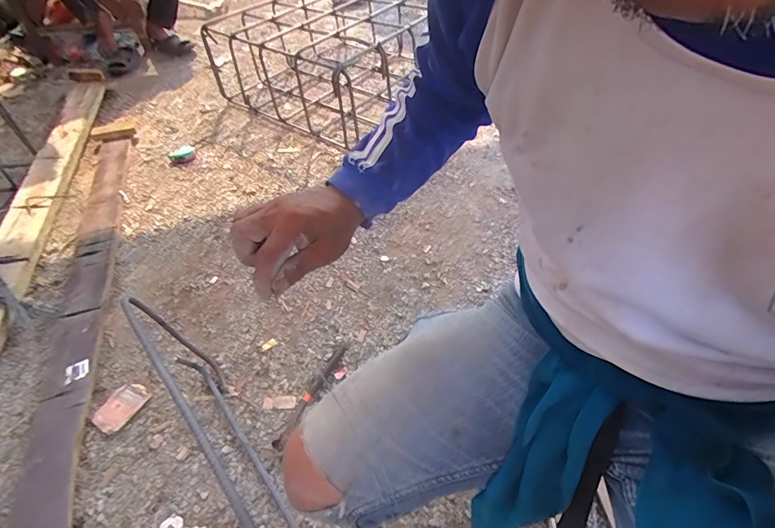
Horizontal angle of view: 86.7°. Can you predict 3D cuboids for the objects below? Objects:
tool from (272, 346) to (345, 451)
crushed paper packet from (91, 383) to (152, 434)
[{"bbox_3d":[-0.140,0.237,0.753,0.022,0.013,0.215,17,51,20],"label":"tool"},{"bbox_3d":[-0.490,0.260,0.753,0.064,0.013,0.090,18,48,16],"label":"crushed paper packet"}]

